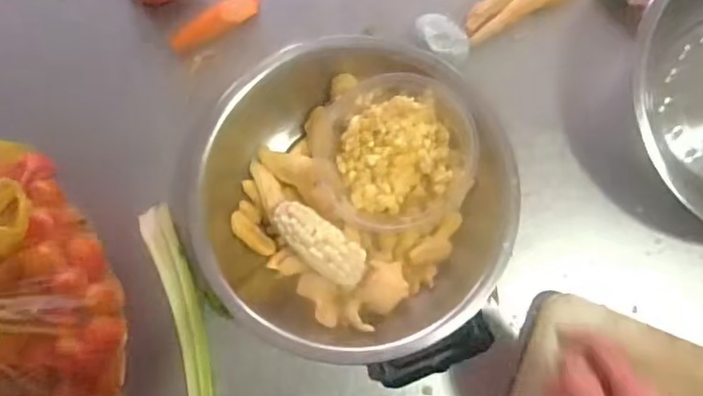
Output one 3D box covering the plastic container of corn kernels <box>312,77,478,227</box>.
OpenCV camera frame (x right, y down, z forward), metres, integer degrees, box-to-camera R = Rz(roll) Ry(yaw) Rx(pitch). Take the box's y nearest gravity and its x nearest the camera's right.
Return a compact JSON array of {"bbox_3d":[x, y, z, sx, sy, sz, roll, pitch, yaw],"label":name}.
[{"bbox_3d":[0.039,-0.039,0.567,0.140,0.084,0.132,0,78,1],"label":"plastic container of corn kernels"}]

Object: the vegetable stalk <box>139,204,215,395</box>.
[{"bbox_3d":[-0.143,0.165,0.561,0.038,0.024,0.323,-15,79,-2],"label":"vegetable stalk"}]

